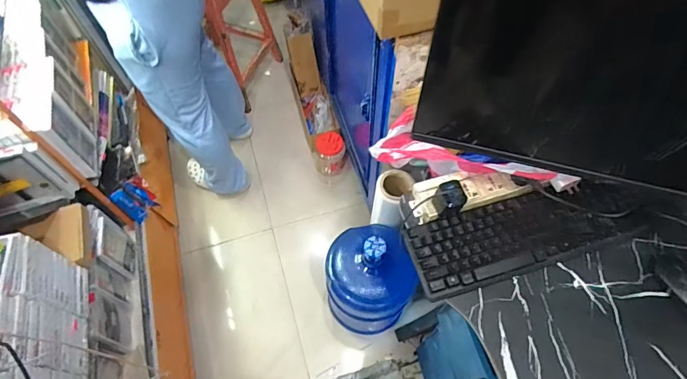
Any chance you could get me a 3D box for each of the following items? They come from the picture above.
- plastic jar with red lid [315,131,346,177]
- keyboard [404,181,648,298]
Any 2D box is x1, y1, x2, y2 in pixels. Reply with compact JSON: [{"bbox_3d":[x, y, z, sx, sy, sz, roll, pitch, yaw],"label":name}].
[{"bbox_3d":[-0.057,-0.138,1.642,0.128,0.161,0.105,-2,60,-1],"label":"plastic jar with red lid"},{"bbox_3d":[0.319,0.067,0.700,0.416,0.032,0.119,-14,61,-8],"label":"keyboard"}]

